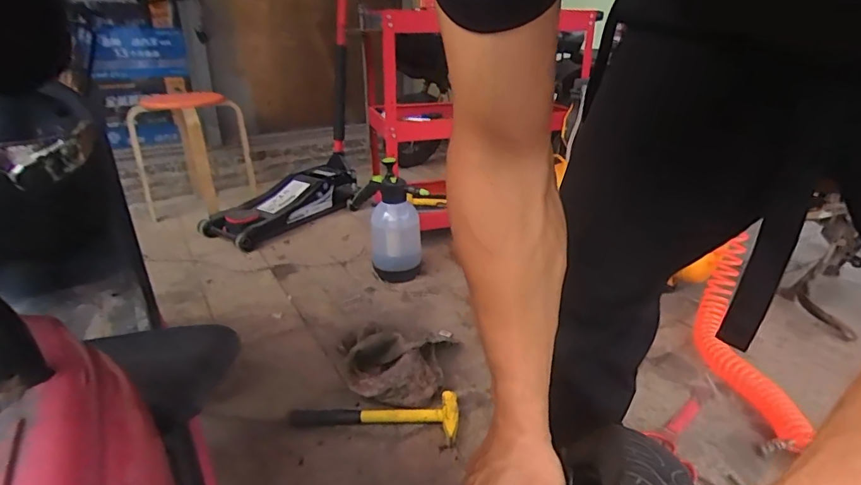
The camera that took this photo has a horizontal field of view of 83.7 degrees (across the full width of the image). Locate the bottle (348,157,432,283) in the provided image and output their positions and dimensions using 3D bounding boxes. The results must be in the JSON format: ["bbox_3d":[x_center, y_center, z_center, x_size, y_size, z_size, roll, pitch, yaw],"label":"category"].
[{"bbox_3d":[-0.121,-0.070,1.389,0.196,0.328,0.144,-2,23,-5],"label":"bottle"}]

